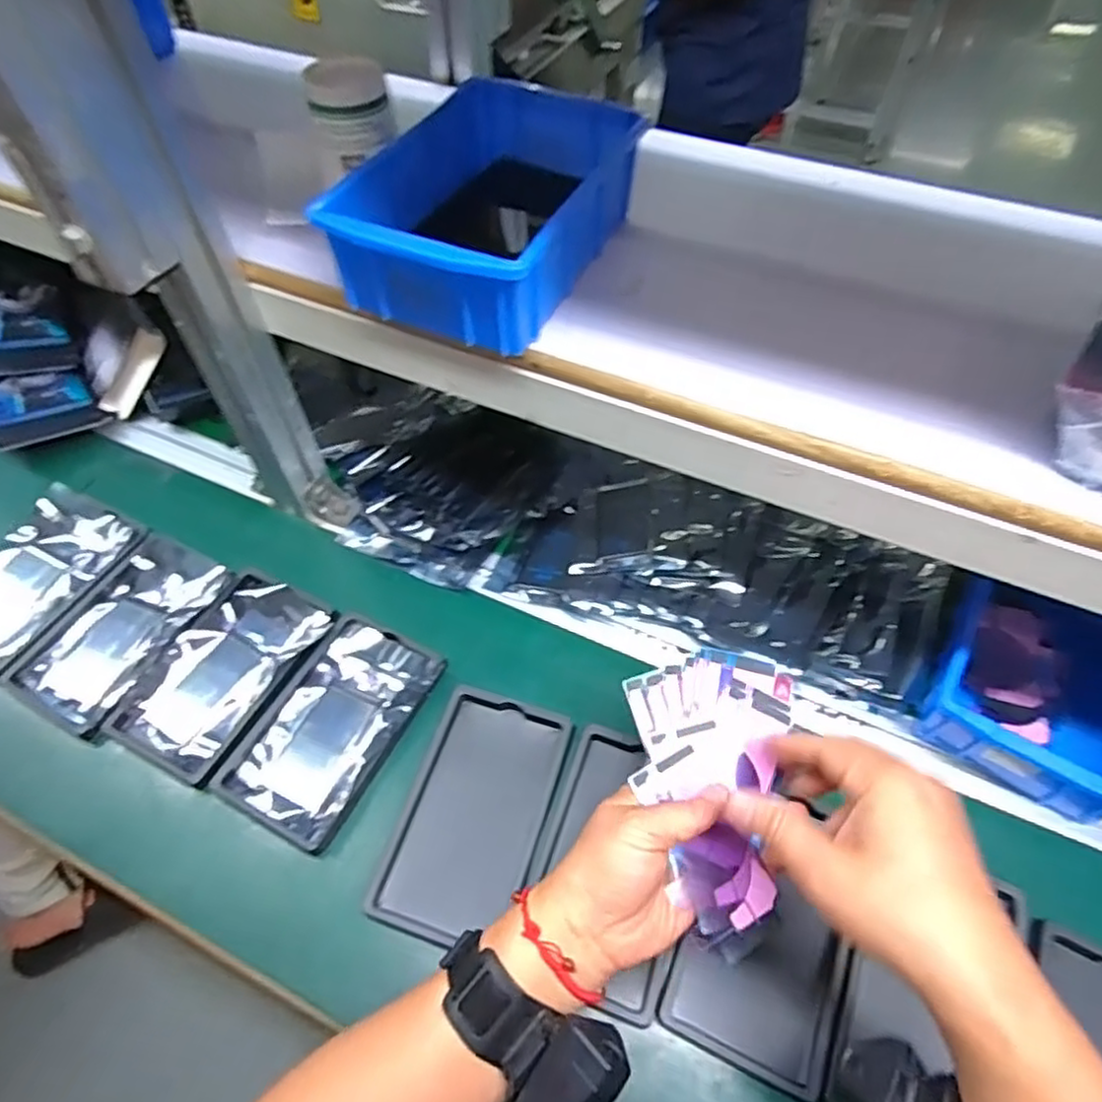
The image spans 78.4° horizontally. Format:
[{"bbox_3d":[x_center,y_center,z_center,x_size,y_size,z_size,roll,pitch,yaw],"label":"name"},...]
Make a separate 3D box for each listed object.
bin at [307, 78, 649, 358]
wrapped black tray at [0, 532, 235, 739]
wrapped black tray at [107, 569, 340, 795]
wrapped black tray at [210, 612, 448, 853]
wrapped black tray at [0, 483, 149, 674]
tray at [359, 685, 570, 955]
[{"bbox_3d":[-0.035,-0.217,0.425,0.130,0.059,0.195,22,58,14],"label":"bin"},{"bbox_3d":[-0.341,0.058,0.539,0.101,0.014,0.156,22,58,15],"label":"wrapped black tray"},{"bbox_3d":[-0.249,0.089,0.518,0.101,0.019,0.154,23,58,15],"label":"wrapped black tray"},{"bbox_3d":[-0.158,0.125,0.496,0.095,0.010,0.158,24,58,16],"label":"wrapped black tray"},{"bbox_3d":[-0.433,0.018,0.561,0.107,0.027,0.155,26,59,17],"label":"wrapped black tray"},{"bbox_3d":[-0.050,0.177,0.459,0.093,0.013,0.156,15,56,10],"label":"tray"}]

